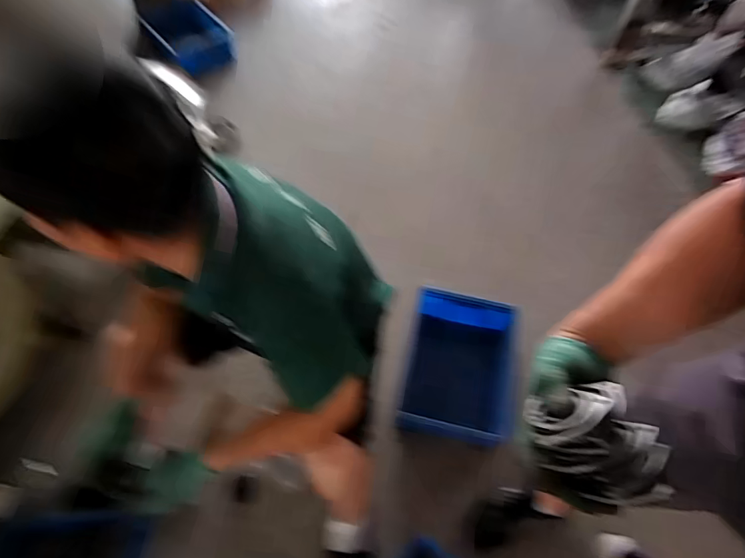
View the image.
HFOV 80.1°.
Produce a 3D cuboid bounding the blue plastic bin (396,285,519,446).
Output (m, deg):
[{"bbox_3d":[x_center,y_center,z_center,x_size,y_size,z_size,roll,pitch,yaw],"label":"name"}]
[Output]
[{"bbox_3d":[0.250,0.236,1.246,0.294,0.132,0.427,13,57,5],"label":"blue plastic bin"}]

